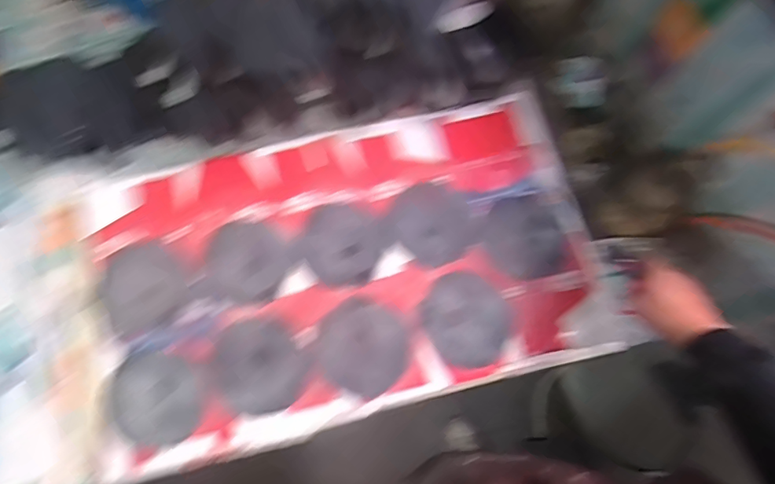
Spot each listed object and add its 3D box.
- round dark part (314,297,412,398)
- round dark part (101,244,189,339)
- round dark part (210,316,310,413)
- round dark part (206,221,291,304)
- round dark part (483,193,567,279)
[{"bbox_3d":[-0.036,0.158,0.763,0.135,0.016,0.137,1,71,-2],"label":"round dark part"},{"bbox_3d":[-0.392,0.069,0.798,0.121,0.016,0.142,-31,75,-12],"label":"round dark part"},{"bbox_3d":[-0.192,0.184,0.747,0.142,0.015,0.126,39,73,10],"label":"round dark part"},{"bbox_3d":[-0.226,0.029,0.797,0.130,0.026,0.117,26,71,6],"label":"round dark part"},{"bbox_3d":[0.222,-0.008,0.821,0.117,0.027,0.136,-22,73,-10],"label":"round dark part"}]

